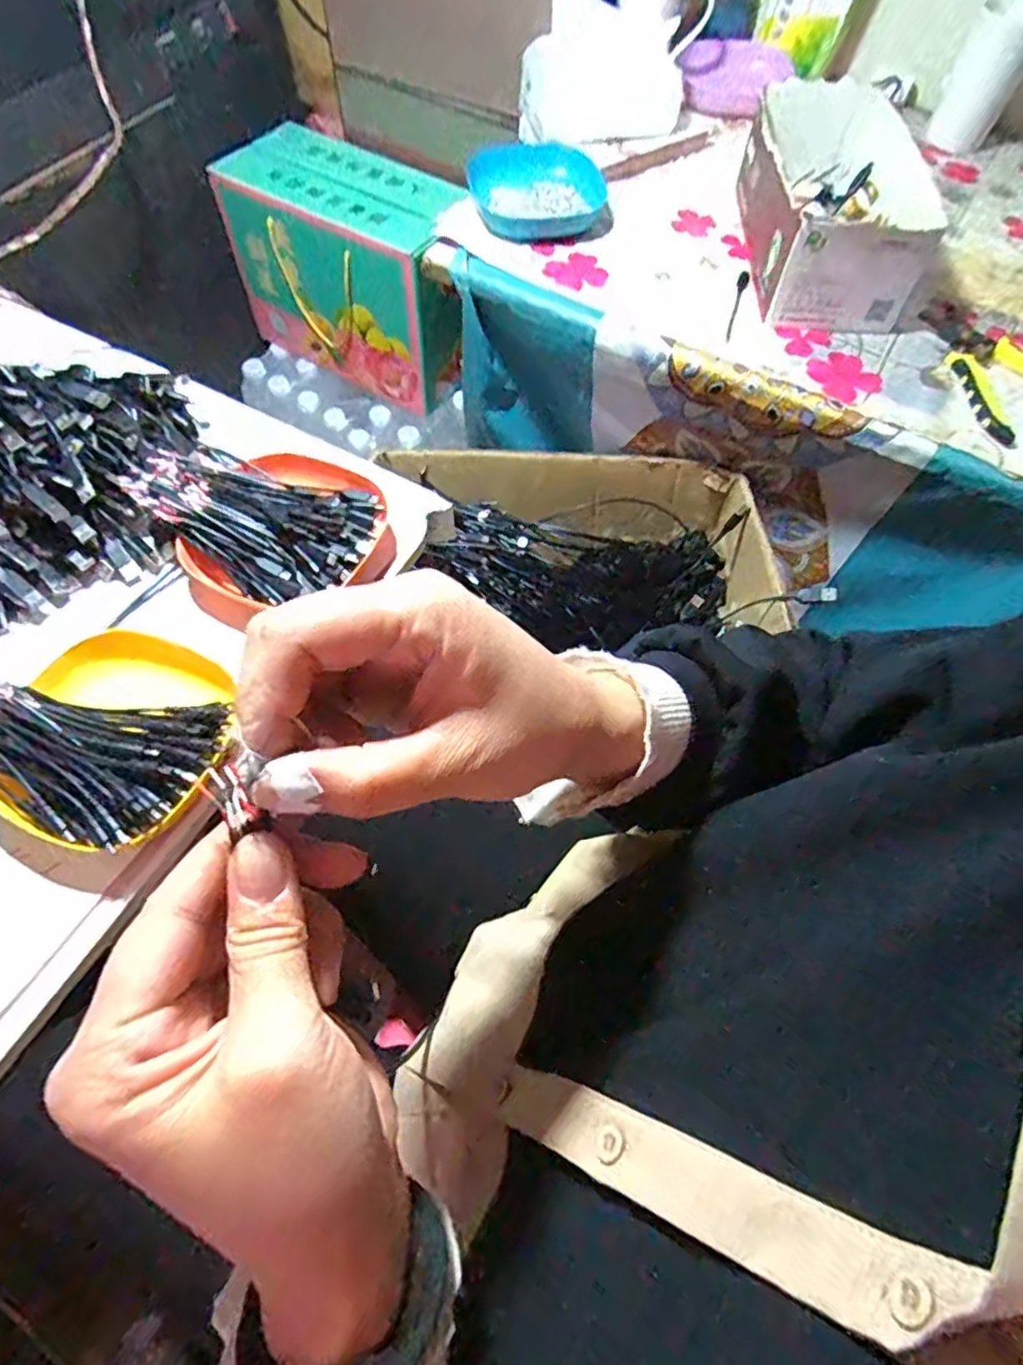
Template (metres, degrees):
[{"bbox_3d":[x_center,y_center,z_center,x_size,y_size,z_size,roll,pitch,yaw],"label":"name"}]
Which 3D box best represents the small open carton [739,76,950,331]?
[{"bbox_3d":[0.319,-0.473,0.667,0.154,0.104,0.272,2,63,-2],"label":"small open carton"}]

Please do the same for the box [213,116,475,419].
[{"bbox_3d":[-0.215,-0.582,0.959,0.341,0.238,0.165,33,66,14],"label":"box"}]

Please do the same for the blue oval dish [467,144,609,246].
[{"bbox_3d":[0.030,-0.516,0.703,0.149,0.034,0.112,0,63,-2],"label":"blue oval dish"}]

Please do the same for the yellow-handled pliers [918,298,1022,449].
[{"bbox_3d":[0.448,-0.295,0.616,0.122,0.017,0.166,-19,65,-12],"label":"yellow-handled pliers"}]

